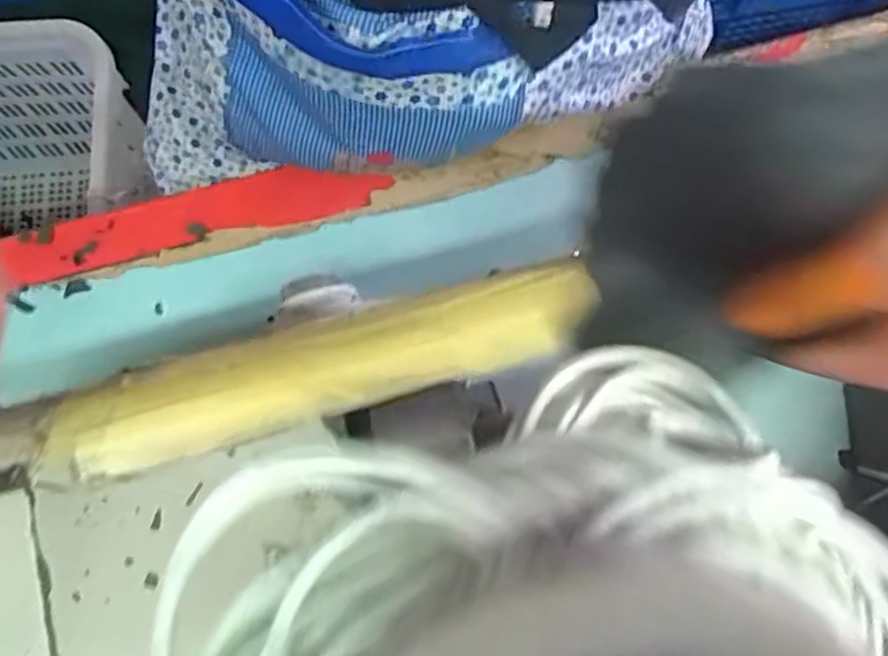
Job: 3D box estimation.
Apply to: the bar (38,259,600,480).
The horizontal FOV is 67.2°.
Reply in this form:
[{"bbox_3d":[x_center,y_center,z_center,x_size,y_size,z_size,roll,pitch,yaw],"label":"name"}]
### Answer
[{"bbox_3d":[-0.051,0.018,0.285,0.232,0.018,0.038,-15,79,-2],"label":"bar"}]

